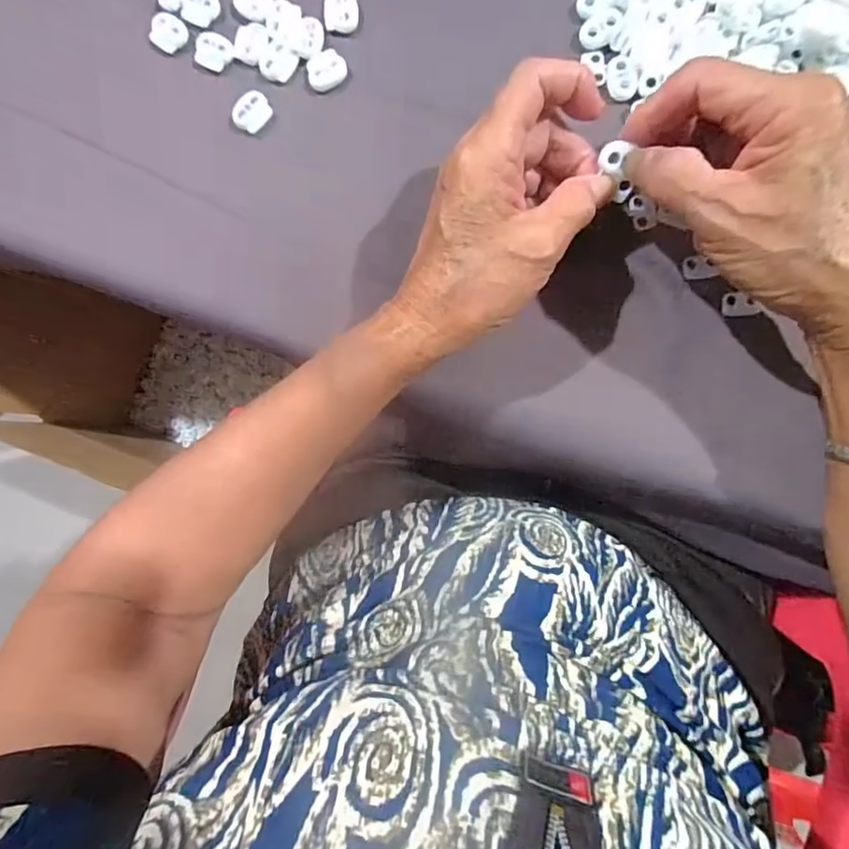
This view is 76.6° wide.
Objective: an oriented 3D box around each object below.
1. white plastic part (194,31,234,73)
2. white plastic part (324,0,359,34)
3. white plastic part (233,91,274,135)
[{"bbox_3d":[-0.121,-0.214,0.308,0.022,0.004,0.019,28,92,5],"label":"white plastic part"},{"bbox_3d":[-0.047,-0.232,0.300,0.019,0.004,0.022,-1,89,5],"label":"white plastic part"},{"bbox_3d":[-0.099,-0.178,0.306,0.022,0.004,0.017,-39,86,3],"label":"white plastic part"}]

